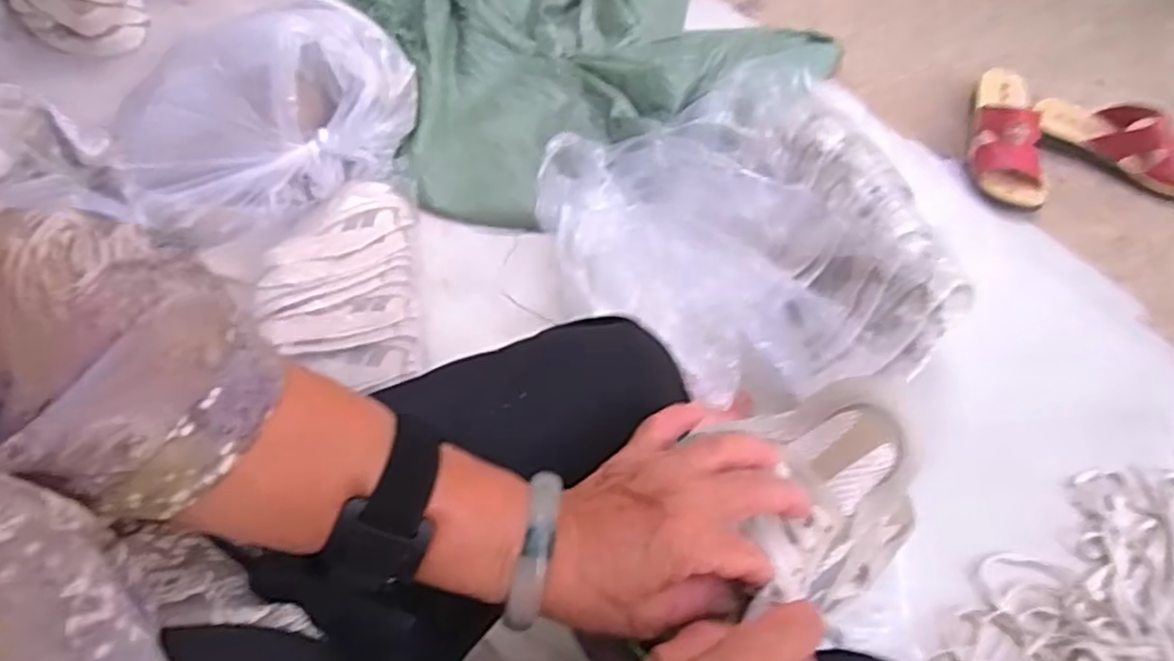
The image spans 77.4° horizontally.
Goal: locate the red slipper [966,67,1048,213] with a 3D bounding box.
[{"bbox_3d":[0.551,-0.266,0.970,0.086,0.074,0.230,3,64,9],"label":"red slipper"}]

